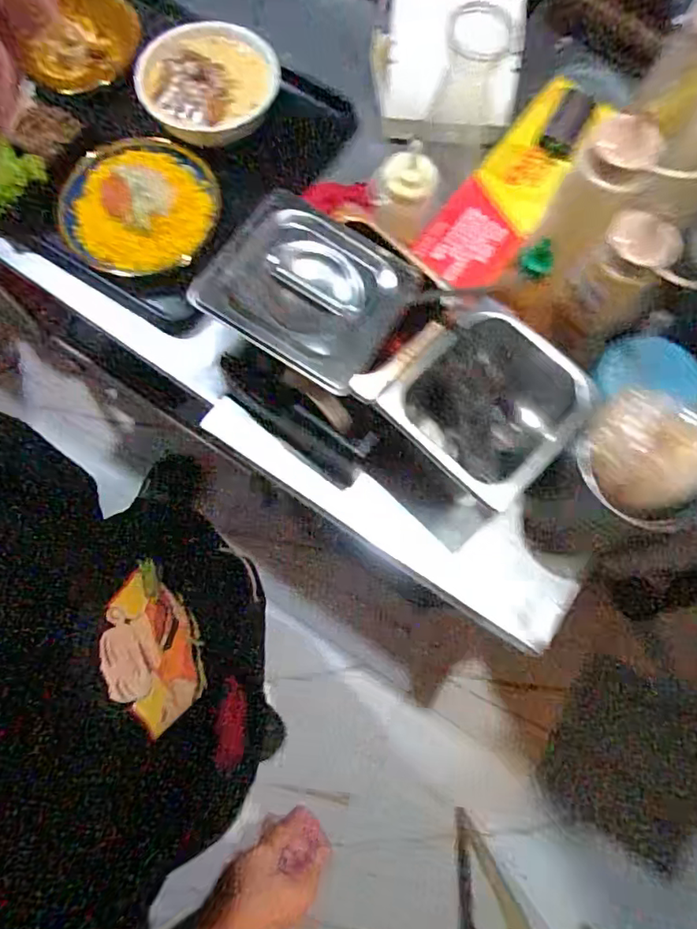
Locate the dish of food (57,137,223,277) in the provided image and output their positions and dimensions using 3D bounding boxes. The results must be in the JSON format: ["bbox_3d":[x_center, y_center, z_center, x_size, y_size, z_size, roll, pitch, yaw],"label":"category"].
[{"bbox_3d":[-0.278,-0.348,0.770,0.211,0.049,0.195,0,73,-1],"label":"dish of food"}]

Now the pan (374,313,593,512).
[{"bbox_3d":[0.139,-0.044,0.651,0.166,0.190,0.178,37,76,10],"label":"pan"}]

